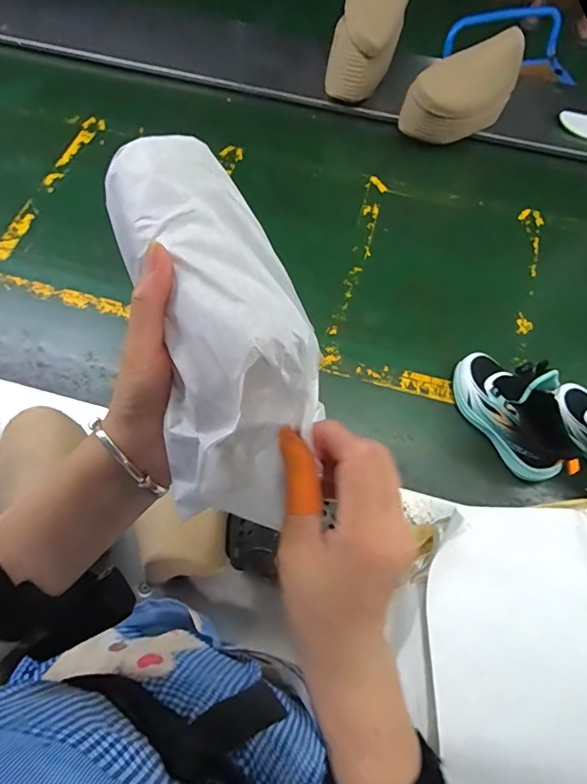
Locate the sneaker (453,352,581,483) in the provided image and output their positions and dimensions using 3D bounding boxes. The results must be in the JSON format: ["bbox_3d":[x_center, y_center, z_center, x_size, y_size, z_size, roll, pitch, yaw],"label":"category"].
[{"bbox_3d":[0.306,0.021,0.638,0.073,0.130,0.202,-30,69,-13],"label":"sneaker"}]

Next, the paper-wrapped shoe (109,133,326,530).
[{"bbox_3d":[-0.048,-0.051,0.266,0.083,0.088,0.237,-16,83,-9],"label":"paper-wrapped shoe"}]

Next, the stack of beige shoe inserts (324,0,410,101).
[{"bbox_3d":[0.153,-0.716,0.918,0.099,0.264,0.109,35,25,13],"label":"stack of beige shoe inserts"}]

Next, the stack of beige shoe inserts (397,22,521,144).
[{"bbox_3d":[0.312,-0.564,0.888,0.179,0.194,0.092,-25,68,-11],"label":"stack of beige shoe inserts"}]

